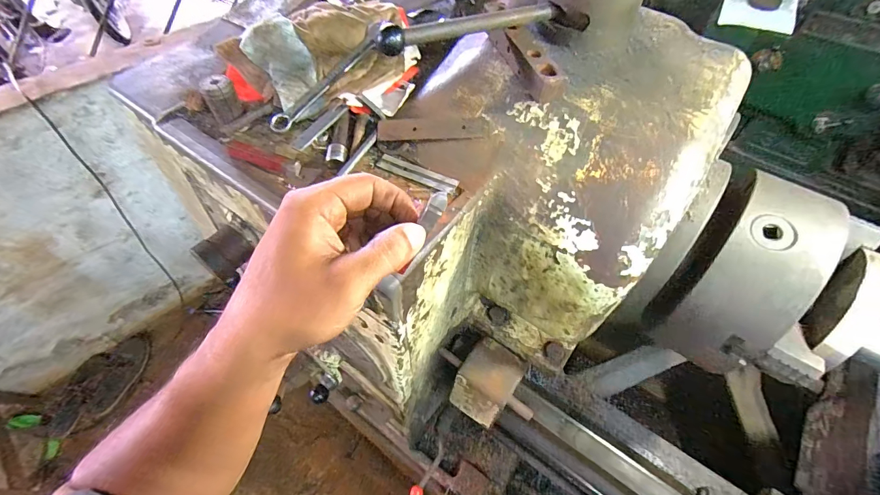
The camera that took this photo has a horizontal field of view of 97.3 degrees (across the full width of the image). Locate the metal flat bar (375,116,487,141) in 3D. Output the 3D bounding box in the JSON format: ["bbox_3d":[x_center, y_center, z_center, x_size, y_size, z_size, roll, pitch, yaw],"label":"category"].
[{"bbox_3d":[-0.009,-0.126,0.409,0.114,0.005,0.027,1,77,6],"label":"metal flat bar"}]

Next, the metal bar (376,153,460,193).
[{"bbox_3d":[-0.023,-0.077,0.402,0.088,0.006,0.019,23,58,16],"label":"metal bar"}]

